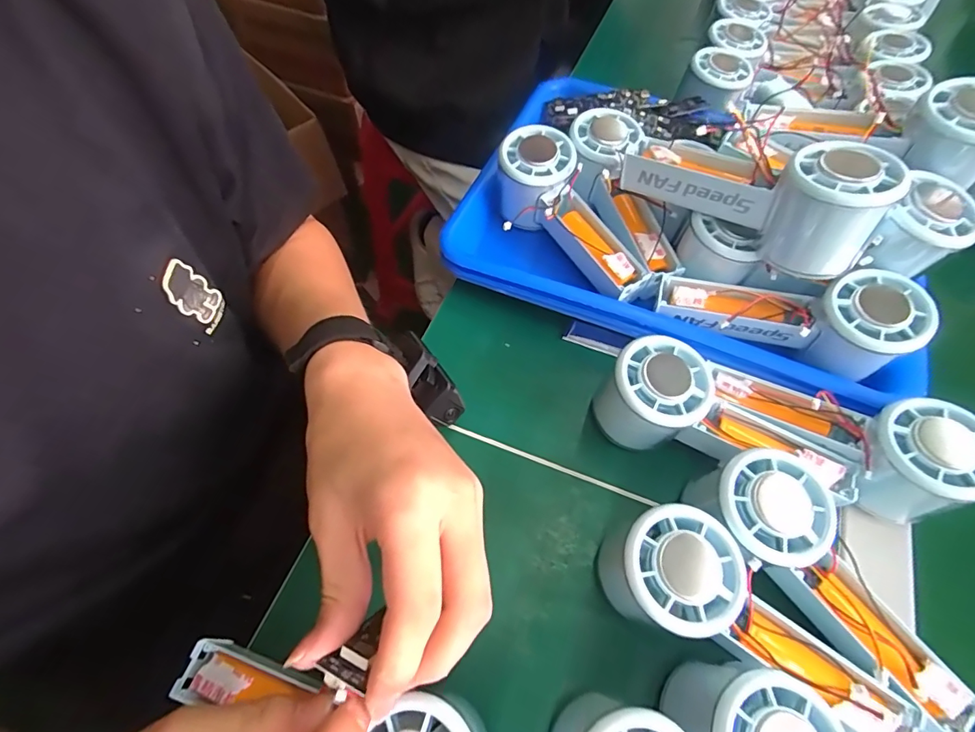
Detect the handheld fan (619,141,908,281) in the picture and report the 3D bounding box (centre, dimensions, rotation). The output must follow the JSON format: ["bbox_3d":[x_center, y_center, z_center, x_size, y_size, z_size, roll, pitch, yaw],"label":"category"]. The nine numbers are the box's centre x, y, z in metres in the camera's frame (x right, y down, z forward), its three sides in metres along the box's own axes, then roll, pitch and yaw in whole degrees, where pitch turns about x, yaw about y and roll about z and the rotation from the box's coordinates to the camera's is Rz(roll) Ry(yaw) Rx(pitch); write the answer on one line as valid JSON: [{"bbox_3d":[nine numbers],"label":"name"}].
[{"bbox_3d":[0.159,-0.109,0.296,0.152,0.072,0.047,28,63,29],"label":"handheld fan"}]

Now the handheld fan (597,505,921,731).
[{"bbox_3d":[0.131,0.127,0.241,0.159,0.063,0.056,26,63,12],"label":"handheld fan"}]

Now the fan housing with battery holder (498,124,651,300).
[{"bbox_3d":[0.062,-0.111,0.355,0.065,0.061,0.147,-34,67,-19],"label":"fan housing with battery holder"}]

